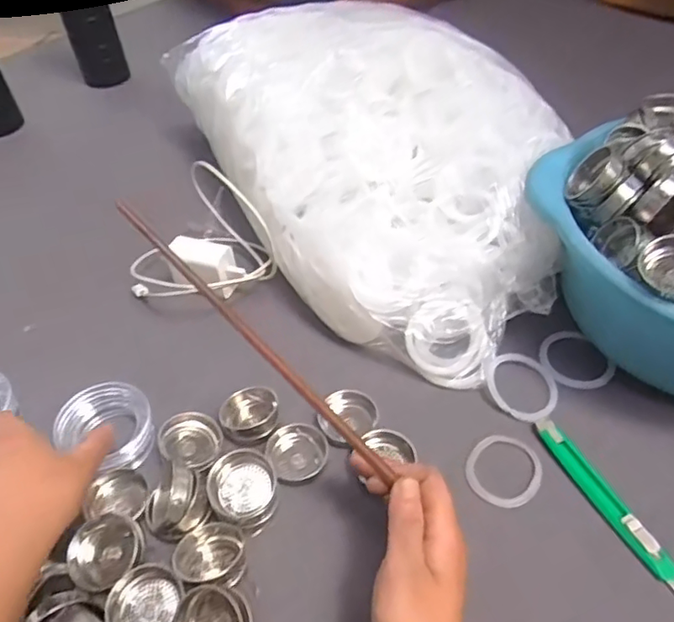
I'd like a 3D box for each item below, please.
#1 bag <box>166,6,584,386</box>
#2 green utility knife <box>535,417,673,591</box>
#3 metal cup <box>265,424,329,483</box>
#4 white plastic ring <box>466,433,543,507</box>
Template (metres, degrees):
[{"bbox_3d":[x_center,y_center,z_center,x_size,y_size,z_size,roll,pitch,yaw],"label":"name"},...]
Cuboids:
[{"bbox_3d":[0.004,-0.164,0.565,0.248,0.161,0.481,-34,54,-23],"label":"bag"},{"bbox_3d":[0.186,0.132,0.386,0.017,0.007,0.152,-22,50,-14],"label":"green utility knife"},{"bbox_3d":[-0.028,0.103,0.425,0.041,0.014,0.039,-2,48,3],"label":"metal cup"},{"bbox_3d":[0.120,0.113,0.413,0.053,0.005,0.052,-2,48,3],"label":"white plastic ring"}]

